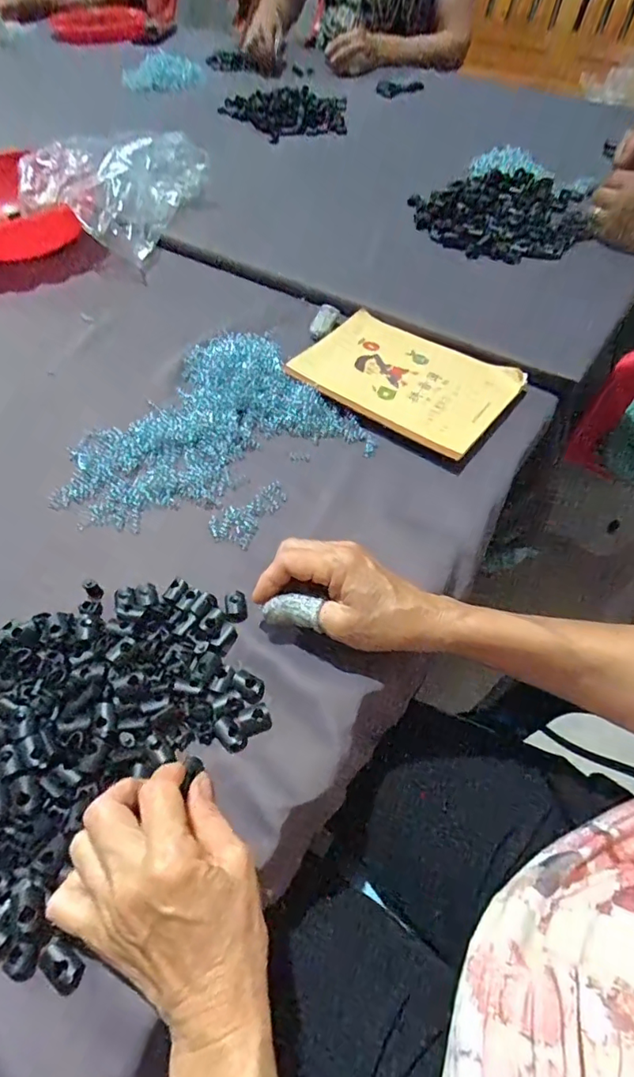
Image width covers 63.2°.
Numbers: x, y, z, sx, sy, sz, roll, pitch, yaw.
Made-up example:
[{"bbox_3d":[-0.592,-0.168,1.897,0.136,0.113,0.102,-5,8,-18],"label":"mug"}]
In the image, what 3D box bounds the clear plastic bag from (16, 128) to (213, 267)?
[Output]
[{"bbox_3d":[-0.300,-0.491,0.714,0.232,0.081,0.212,15,57,10],"label":"clear plastic bag"}]

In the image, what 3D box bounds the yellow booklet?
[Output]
[{"bbox_3d":[0.090,-0.165,0.527,0.201,0.013,0.138,34,62,21],"label":"yellow booklet"}]

